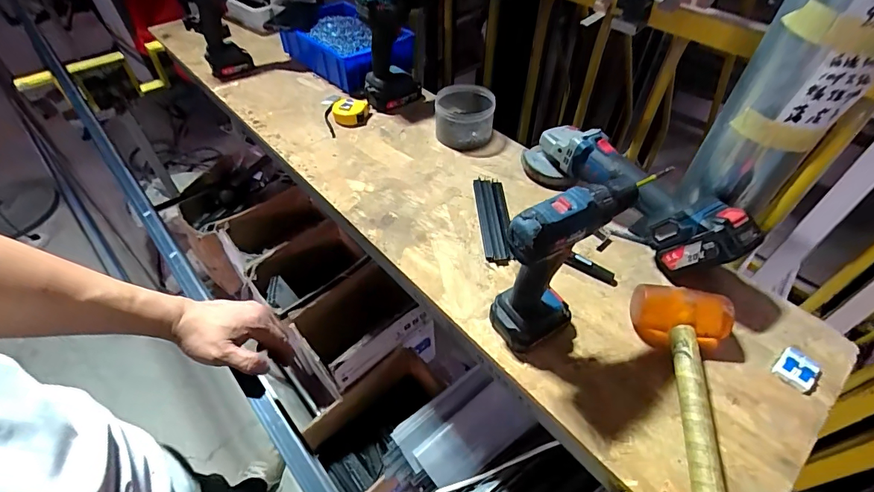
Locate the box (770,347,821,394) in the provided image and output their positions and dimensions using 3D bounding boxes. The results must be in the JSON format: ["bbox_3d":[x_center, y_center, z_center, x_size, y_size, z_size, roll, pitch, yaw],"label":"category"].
[{"bbox_3d":[0.442,0.152,0.516,0.044,0.011,0.042,-36,58,-27],"label":"box"}]

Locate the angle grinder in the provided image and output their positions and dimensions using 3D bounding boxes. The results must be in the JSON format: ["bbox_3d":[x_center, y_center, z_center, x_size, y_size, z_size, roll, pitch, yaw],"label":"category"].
[{"bbox_3d":[0.285,-0.087,0.654,0.095,0.117,0.362,-31,56,-24],"label":"angle grinder"}]

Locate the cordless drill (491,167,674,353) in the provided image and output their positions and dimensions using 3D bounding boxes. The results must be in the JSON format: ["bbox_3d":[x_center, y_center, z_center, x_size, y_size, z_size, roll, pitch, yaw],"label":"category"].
[{"bbox_3d":[0.143,0.020,0.494,0.156,0.215,0.070,-30,56,-23],"label":"cordless drill"}]

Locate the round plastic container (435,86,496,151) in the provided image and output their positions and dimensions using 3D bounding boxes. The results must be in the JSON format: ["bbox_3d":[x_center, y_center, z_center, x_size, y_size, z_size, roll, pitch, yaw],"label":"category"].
[{"bbox_3d":[0.054,-0.257,0.831,0.112,0.081,0.119,0,49,0],"label":"round plastic container"}]

